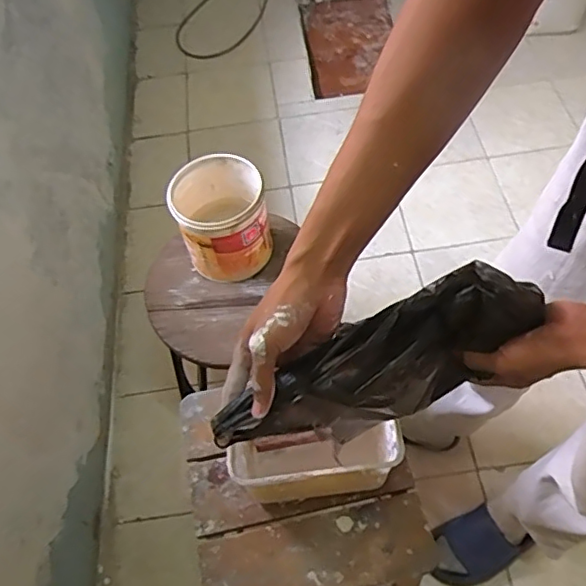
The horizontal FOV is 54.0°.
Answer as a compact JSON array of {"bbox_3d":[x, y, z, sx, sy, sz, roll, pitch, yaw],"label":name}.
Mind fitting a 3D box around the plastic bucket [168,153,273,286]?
[{"bbox_3d":[-0.125,-0.124,1.001,0.152,0.172,0.151,1,53,-1],"label":"plastic bucket"}]

